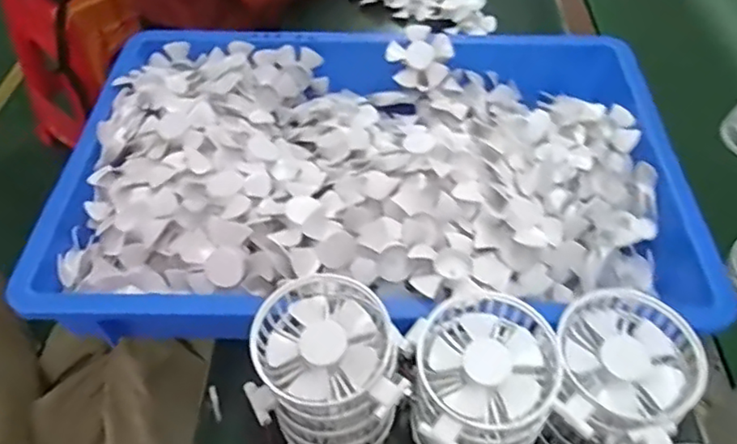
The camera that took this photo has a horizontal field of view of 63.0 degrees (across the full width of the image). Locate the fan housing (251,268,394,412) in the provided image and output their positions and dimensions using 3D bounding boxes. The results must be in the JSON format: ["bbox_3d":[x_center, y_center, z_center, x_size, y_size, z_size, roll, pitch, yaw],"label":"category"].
[{"bbox_3d":[-0.030,0.081,0.407,0.087,0.047,0.084,2,50,-2],"label":"fan housing"}]

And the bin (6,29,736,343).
[{"bbox_3d":[0.004,-0.069,0.589,0.557,0.081,0.376,2,50,-2],"label":"bin"}]

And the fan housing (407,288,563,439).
[{"bbox_3d":[0.075,0.089,0.393,0.087,0.032,0.098,-16,53,-15],"label":"fan housing"}]

